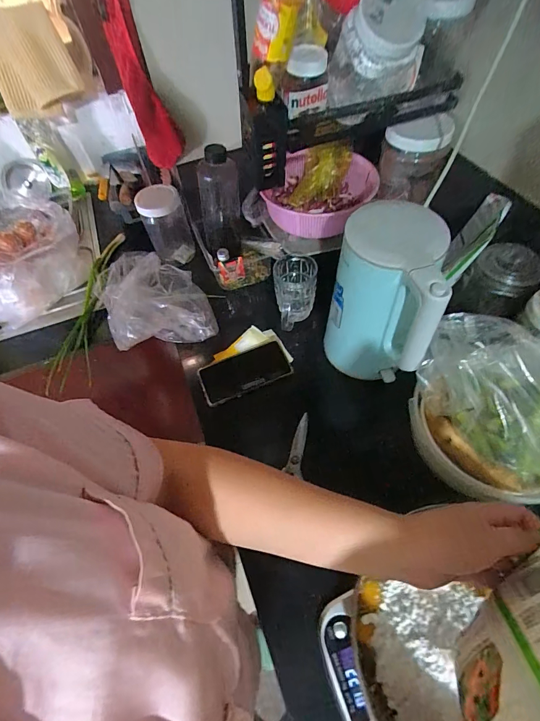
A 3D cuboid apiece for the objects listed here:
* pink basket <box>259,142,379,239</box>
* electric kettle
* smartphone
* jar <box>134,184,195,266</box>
[{"bbox_3d":[0.094,-0.323,0.655,0.199,0.102,0.181,11,58,10],"label":"pink basket"},{"bbox_3d":[0.160,-0.074,0.524,0.136,0.247,0.160,12,58,11],"label":"electric kettle"},{"bbox_3d":[-0.046,0.020,0.627,0.159,0.016,0.078,-20,58,-10],"label":"smartphone"},{"bbox_3d":[-0.229,-0.297,0.772,0.091,0.164,0.096,-1,57,2],"label":"jar"}]

